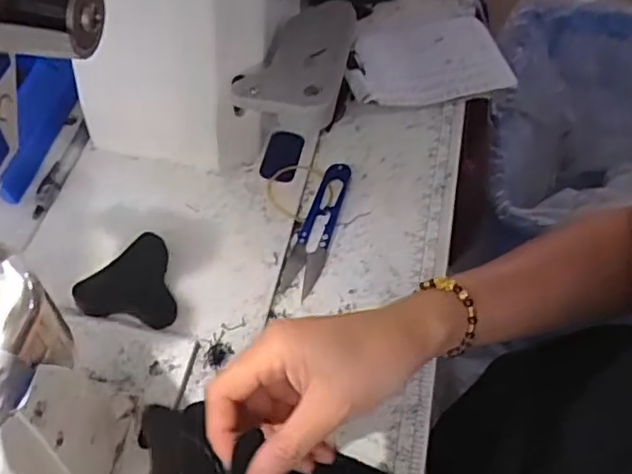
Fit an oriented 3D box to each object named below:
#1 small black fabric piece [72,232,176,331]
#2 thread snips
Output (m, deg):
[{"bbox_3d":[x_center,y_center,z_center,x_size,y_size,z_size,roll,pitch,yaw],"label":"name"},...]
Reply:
[{"bbox_3d":[-0.121,0.037,0.440,0.061,0.005,0.070,43,60,11],"label":"small black fabric piece"},{"bbox_3d":[0.001,-0.009,0.484,0.026,0.005,0.119,11,57,12],"label":"thread snips"}]

